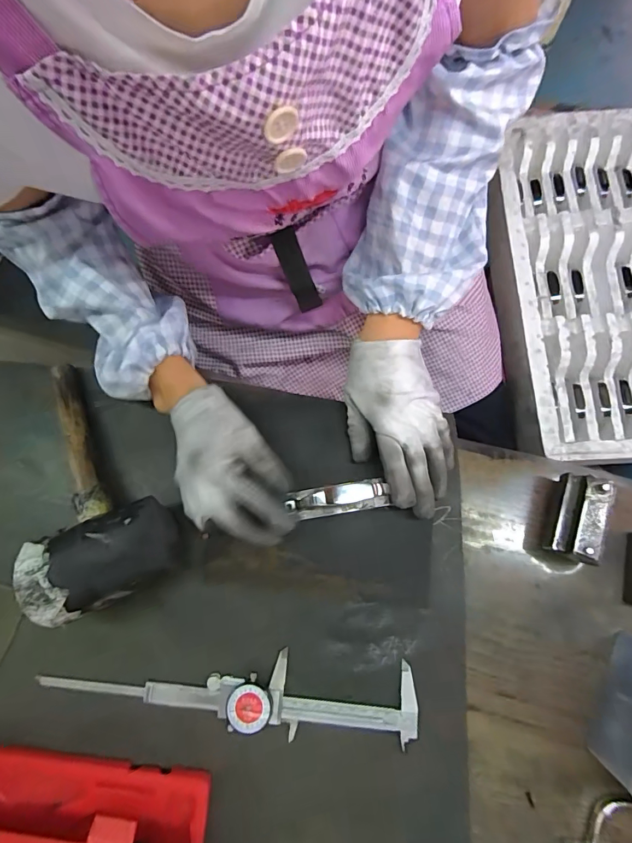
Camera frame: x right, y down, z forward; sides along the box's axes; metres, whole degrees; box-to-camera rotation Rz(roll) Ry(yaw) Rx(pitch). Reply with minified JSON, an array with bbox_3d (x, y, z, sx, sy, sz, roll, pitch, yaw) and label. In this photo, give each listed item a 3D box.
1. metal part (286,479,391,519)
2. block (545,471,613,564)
[{"bbox_3d":[0.018,0.068,0.364,0.085,0.012,0.025,-9,76,4],"label":"metal part"},{"bbox_3d":[0.224,0.083,0.363,0.031,0.052,0.068,14,77,5],"label":"block"}]

